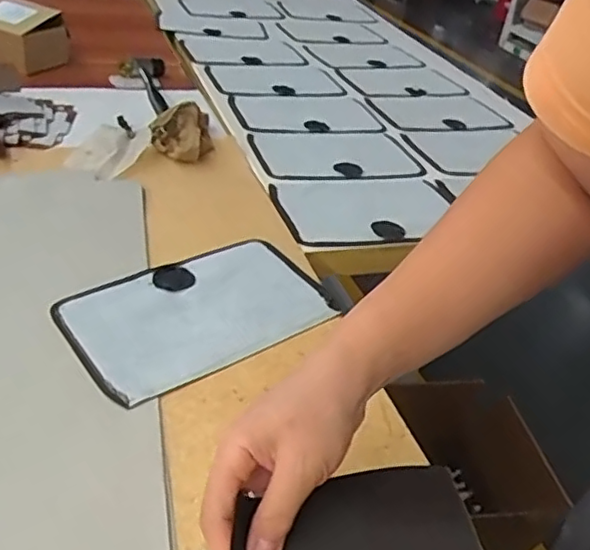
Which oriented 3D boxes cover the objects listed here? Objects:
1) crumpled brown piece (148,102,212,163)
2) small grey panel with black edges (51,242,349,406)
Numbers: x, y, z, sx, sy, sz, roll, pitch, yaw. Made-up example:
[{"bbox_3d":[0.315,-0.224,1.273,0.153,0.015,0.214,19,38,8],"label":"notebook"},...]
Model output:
[{"bbox_3d":[-0.144,-0.179,0.812,0.078,0.050,0.084,1,35,-11],"label":"crumpled brown piece"},{"bbox_3d":[-0.082,0.030,0.564,0.222,0.013,0.139,-19,43,-35],"label":"small grey panel with black edges"}]

